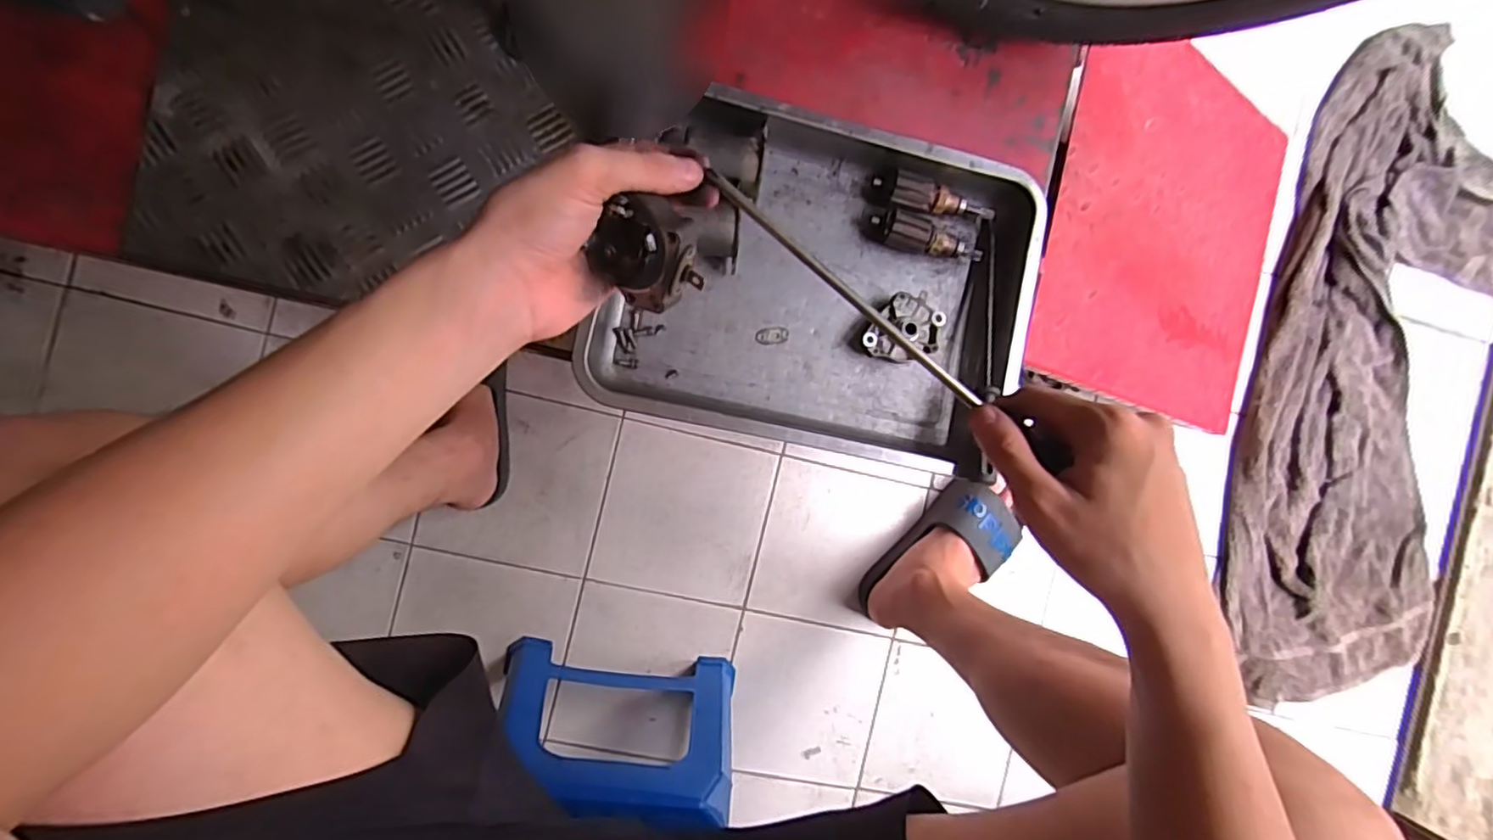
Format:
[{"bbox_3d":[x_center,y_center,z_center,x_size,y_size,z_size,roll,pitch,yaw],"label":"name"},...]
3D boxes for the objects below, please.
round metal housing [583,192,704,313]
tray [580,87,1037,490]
[{"bbox_3d":[-0.051,-0.081,0.315,0.054,0.043,0.048,0,92,-8],"label":"round metal housing"},{"bbox_3d":[0.067,-0.123,0.578,0.388,0.057,0.289,12,90,-8],"label":"tray"}]

